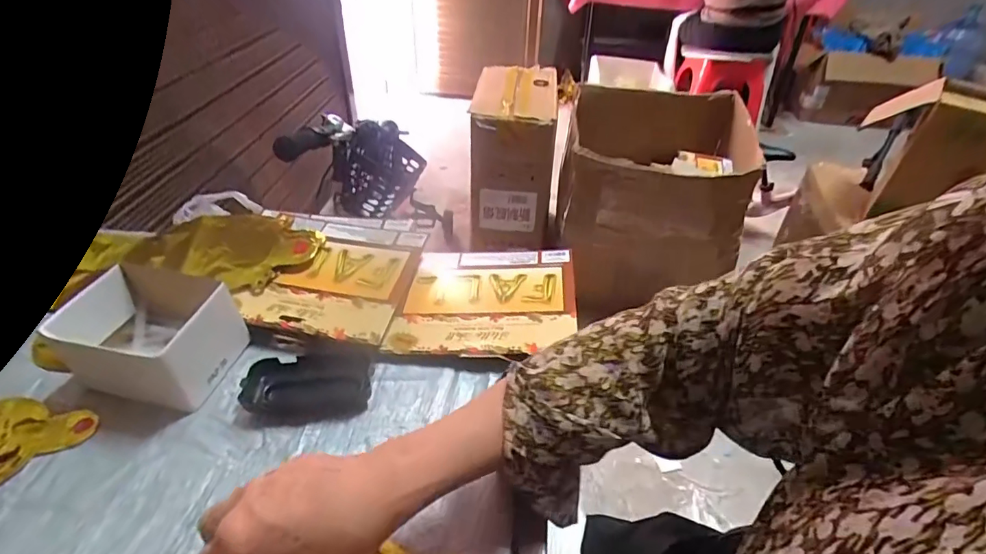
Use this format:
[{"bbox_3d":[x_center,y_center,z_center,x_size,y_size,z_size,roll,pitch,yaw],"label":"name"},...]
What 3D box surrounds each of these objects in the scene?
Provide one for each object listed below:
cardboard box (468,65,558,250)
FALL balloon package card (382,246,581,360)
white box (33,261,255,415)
[{"bbox_3d":[0.071,-0.409,1.739,0.270,0.494,0.464,5,38,4],"label":"cardboard box"},{"bbox_3d":[-0.005,0.019,0.535,0.180,0.013,0.167,1,40,10],"label":"FALL balloon package card"},{"bbox_3d":[-0.312,0.057,0.457,0.120,0.081,0.101,9,39,11],"label":"white box"}]

